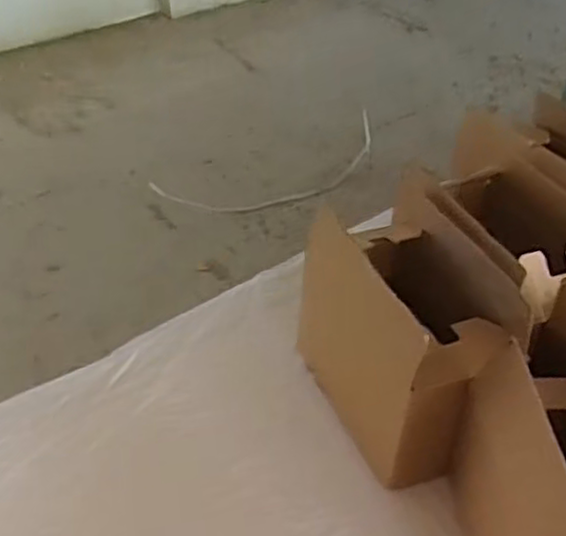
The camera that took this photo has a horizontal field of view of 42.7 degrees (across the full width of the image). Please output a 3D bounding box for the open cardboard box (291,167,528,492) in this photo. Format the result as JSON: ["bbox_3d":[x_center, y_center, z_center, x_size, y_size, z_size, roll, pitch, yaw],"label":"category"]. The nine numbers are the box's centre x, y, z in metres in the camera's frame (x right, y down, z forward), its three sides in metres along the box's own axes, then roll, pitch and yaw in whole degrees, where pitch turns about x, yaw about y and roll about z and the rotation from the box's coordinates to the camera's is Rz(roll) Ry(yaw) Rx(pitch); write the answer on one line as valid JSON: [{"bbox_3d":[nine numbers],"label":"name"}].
[{"bbox_3d":[0.135,0.057,0.767,0.160,0.227,0.257,-18,45,-17],"label":"open cardboard box"}]

